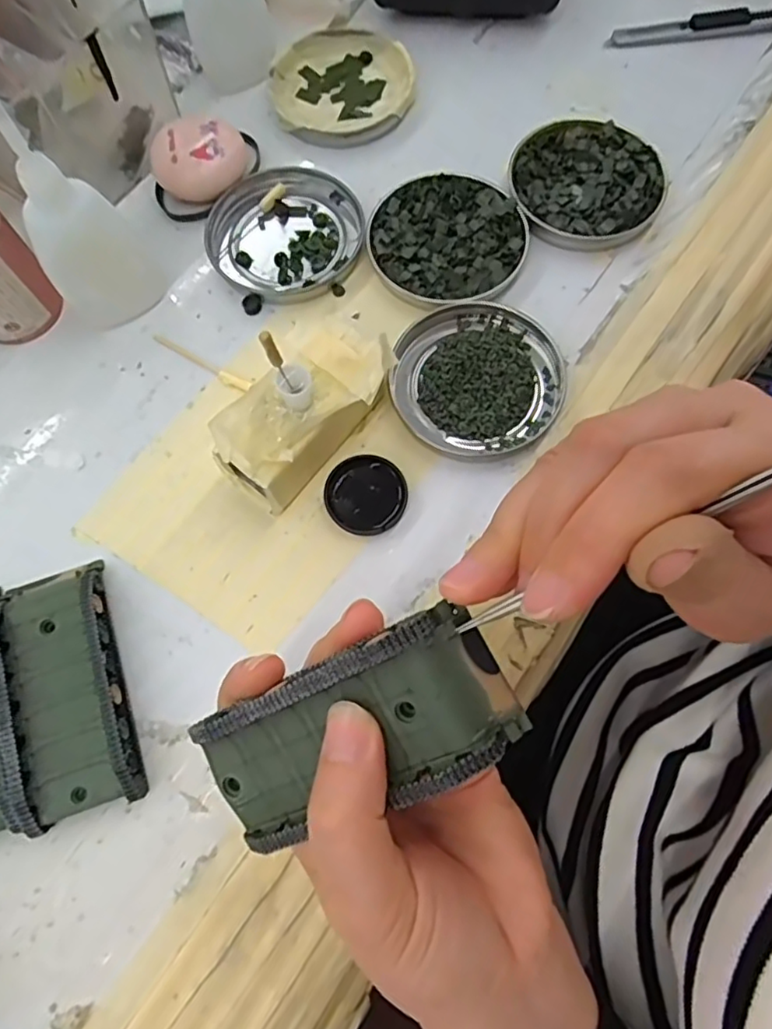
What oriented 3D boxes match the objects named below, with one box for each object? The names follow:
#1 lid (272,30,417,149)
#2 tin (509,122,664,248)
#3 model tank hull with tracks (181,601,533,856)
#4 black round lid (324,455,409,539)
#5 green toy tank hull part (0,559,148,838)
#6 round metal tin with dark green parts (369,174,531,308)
[{"bbox_3d":[-0.025,-0.242,0.349,0.077,0.011,0.078,-1,72,2],"label":"lid"},{"bbox_3d":[0.104,-0.172,0.321,0.076,0.010,0.077,-1,72,2],"label":"tin"},{"bbox_3d":[-0.011,0.064,0.180,0.095,0.019,0.044,-30,89,20],"label":"model tank hull with tracks"},{"bbox_3d":[-0.008,-0.008,0.273,0.035,0.007,0.035,-1,72,2],"label":"black round lid"},{"bbox_3d":[-0.128,0.069,0.246,0.044,0.018,0.095,-20,72,-4],"label":"green toy tank hull part"},{"bbox_3d":[0.031,-0.139,0.312,0.076,0.008,0.076,-1,72,2],"label":"round metal tin with dark green parts"}]

